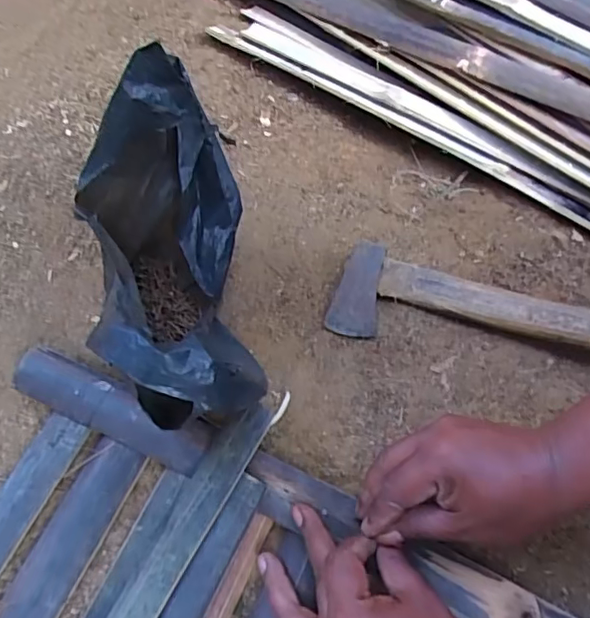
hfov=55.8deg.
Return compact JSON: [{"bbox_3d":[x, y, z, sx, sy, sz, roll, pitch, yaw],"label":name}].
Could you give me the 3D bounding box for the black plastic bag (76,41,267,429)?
[{"bbox_3d":[-0.088,-0.026,0.407,0.120,0.218,0.249,-13,61,-7],"label":"black plastic bag"}]

